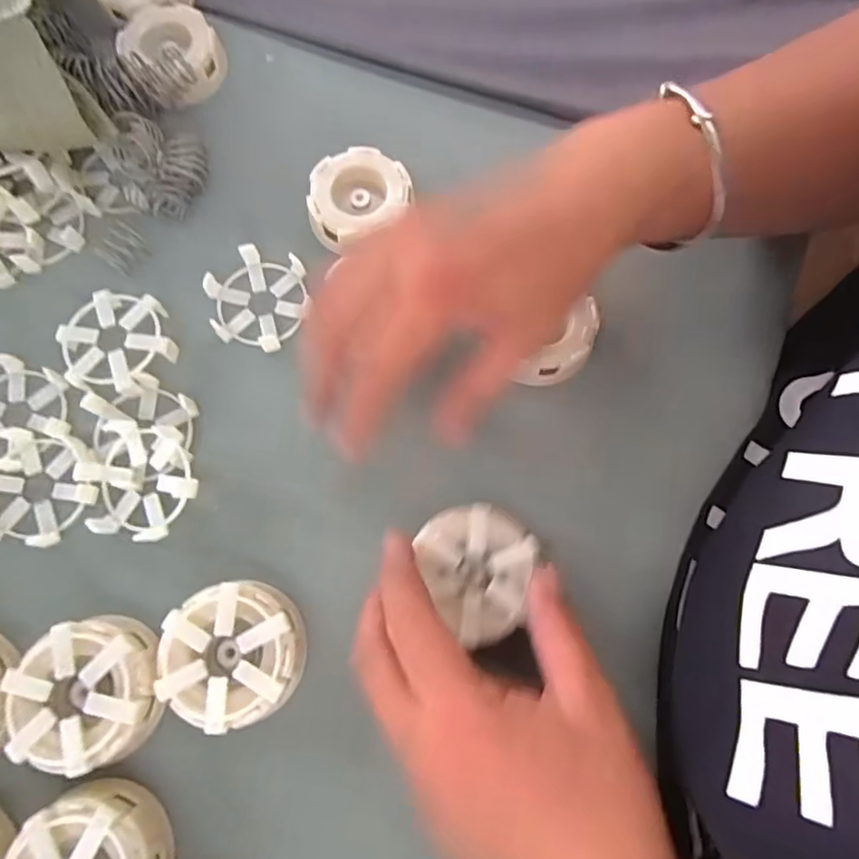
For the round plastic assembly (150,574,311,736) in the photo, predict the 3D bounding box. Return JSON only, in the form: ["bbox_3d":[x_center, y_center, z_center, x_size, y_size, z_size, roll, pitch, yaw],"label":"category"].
[{"bbox_3d":[-0.090,0.103,0.254,0.060,0.028,0.059,1,74,-2],"label":"round plastic assembly"}]

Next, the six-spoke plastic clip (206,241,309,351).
[{"bbox_3d":[-0.097,-0.074,0.311,0.057,0.014,0.055,16,74,3],"label":"six-spoke plastic clip"}]

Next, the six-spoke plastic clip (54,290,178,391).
[{"bbox_3d":[-0.167,-0.046,0.297,0.053,0.017,0.058,1,74,-2],"label":"six-spoke plastic clip"}]

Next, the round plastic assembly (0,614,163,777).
[{"bbox_3d":[-0.153,0.117,0.246,0.056,0.026,0.060,1,74,-2],"label":"round plastic assembly"}]

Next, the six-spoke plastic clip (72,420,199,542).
[{"bbox_3d":[-0.145,0.026,0.276,0.061,0.022,0.054,12,74,2],"label":"six-spoke plastic clip"}]

